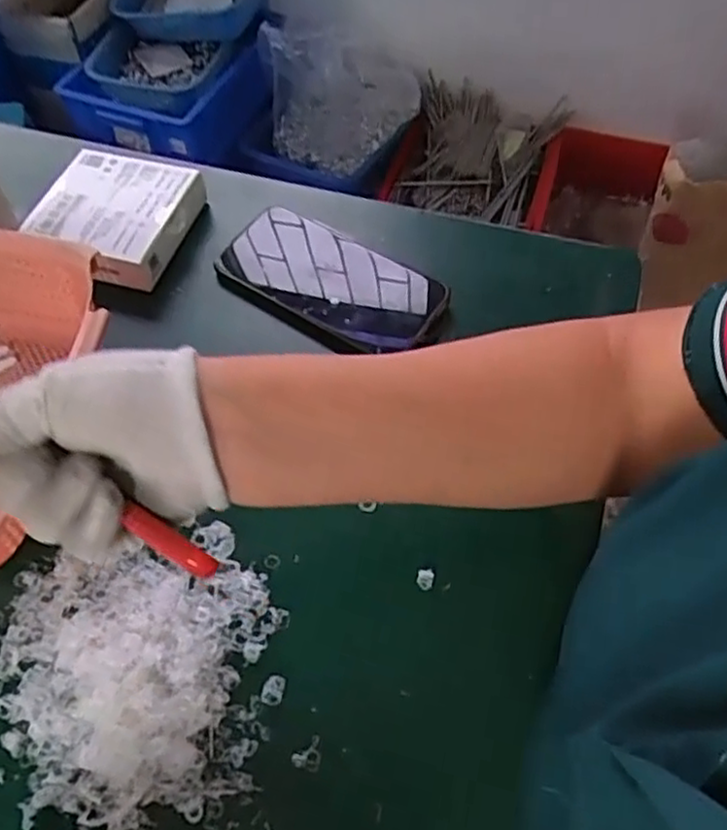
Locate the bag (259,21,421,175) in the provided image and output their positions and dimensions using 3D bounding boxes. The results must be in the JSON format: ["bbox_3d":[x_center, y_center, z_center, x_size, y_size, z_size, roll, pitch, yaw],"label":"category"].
[{"bbox_3d":[-0.033,-0.582,1.298,0.279,0.228,0.118,-6,58,-3],"label":"bag"}]

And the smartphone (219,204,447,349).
[{"bbox_3d":[-0.024,-0.098,0.494,0.161,0.010,0.073,28,62,17],"label":"smartphone"}]

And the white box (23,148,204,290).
[{"bbox_3d":[-0.181,-0.146,0.514,0.106,0.032,0.099,14,59,9],"label":"white box"}]

